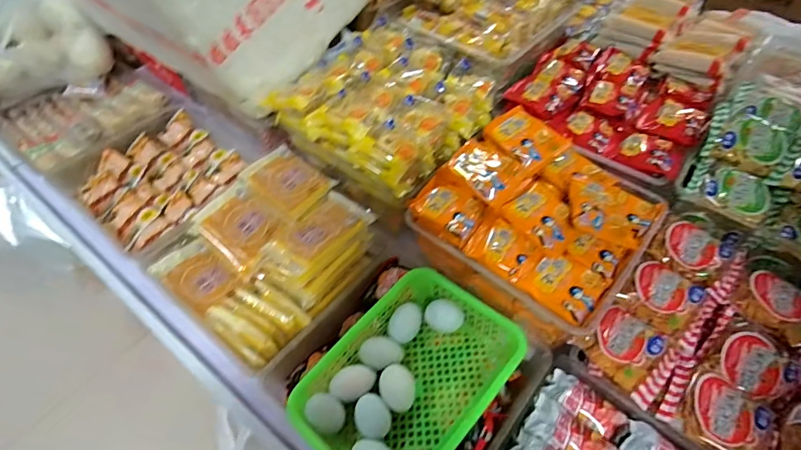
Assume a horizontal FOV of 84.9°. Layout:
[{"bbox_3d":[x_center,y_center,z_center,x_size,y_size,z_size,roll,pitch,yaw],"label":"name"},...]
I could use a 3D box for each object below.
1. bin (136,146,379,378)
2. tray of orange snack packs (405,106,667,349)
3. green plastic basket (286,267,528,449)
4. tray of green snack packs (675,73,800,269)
[{"bbox_3d":[-0.209,0.036,0.707,0.296,0.093,0.293,34,59,22],"label":"bin"},{"bbox_3d":[0.206,-0.016,0.673,0.305,0.112,0.307,32,58,20],"label":"tray of orange snack packs"},{"bbox_3d":[0.009,0.195,0.573,0.206,0.069,0.279,36,60,23],"label":"green plastic basket"},{"bbox_3d":[0.635,-0.091,0.692,0.281,0.114,0.299,30,58,19],"label":"tray of green snack packs"}]

